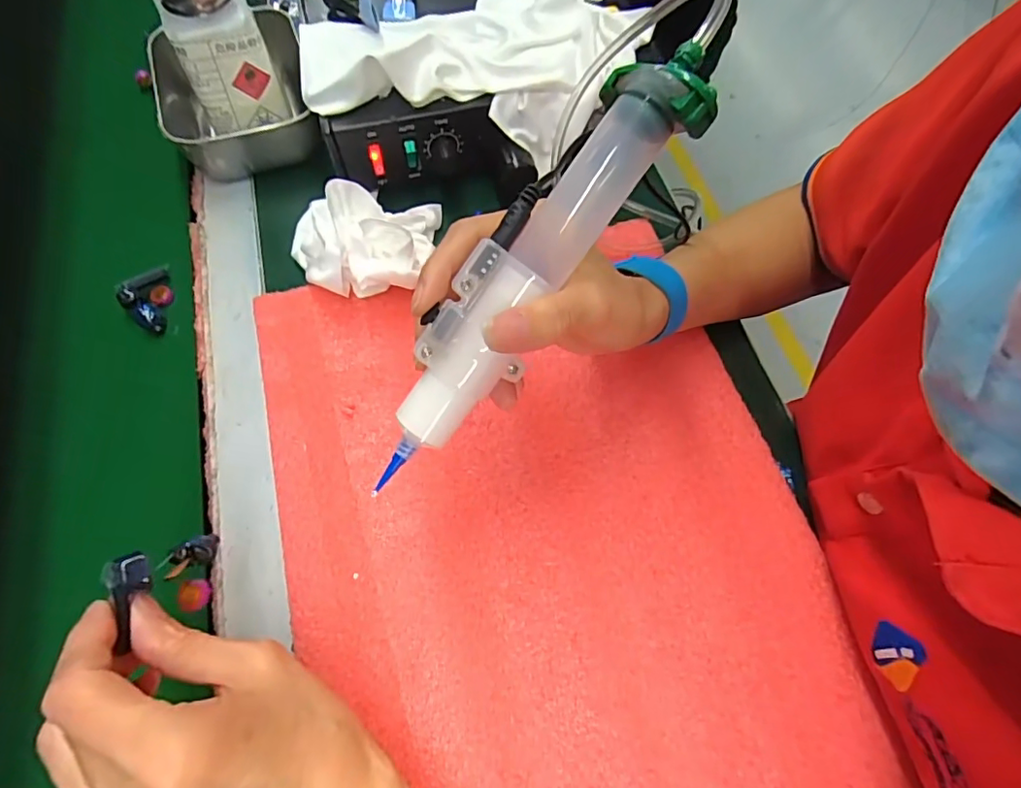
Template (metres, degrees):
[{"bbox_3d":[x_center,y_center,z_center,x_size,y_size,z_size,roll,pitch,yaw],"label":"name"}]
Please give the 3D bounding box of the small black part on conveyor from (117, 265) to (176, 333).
[{"bbox_3d":[-0.226,-0.061,0.344,0.034,0.015,0.039,-42,73,-18],"label":"small black part on conveyor"}]

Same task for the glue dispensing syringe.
[{"bbox_3d":[0.009,-0.049,0.209,0.039,0.026,0.188,39,96,14],"label":"glue dispensing syringe"}]

